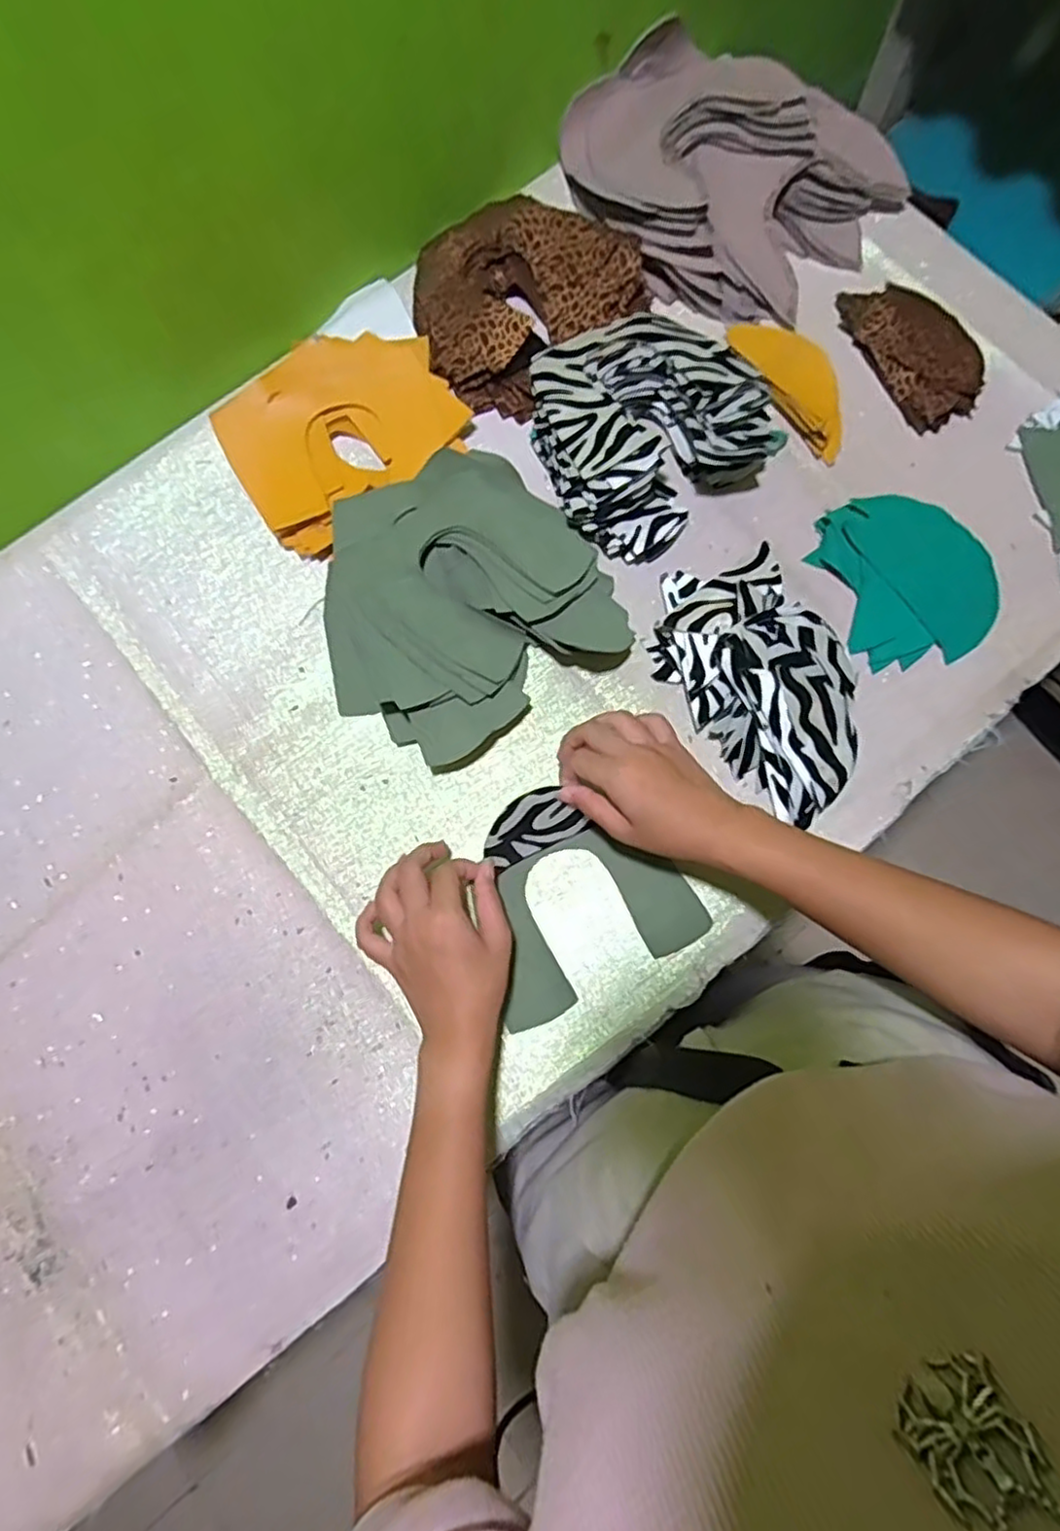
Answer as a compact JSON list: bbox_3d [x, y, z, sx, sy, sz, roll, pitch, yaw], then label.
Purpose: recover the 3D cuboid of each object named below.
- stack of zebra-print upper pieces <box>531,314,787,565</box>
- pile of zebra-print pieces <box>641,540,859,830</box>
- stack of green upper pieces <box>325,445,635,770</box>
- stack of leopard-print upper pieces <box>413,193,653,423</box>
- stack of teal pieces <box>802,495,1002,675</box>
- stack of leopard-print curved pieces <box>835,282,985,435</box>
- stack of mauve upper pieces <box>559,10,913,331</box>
[{"bbox_3d":[0.086,-0.271,0.550,0.178,0.063,0.175,-35,78,-6],"label":"stack of zebra-print upper pieces"},{"bbox_3d":[0.172,-0.065,0.508,0.113,0.052,0.202,-25,77,-4],"label":"pile of zebra-print pieces"},{"bbox_3d":[-0.056,-0.124,0.526,0.221,0.060,0.200,-35,78,-6],"label":"stack of green upper pieces"},{"bbox_3d":[-0.015,-0.403,0.593,0.170,0.035,0.191,40,81,10],"label":"stack of leopard-print upper pieces"},{"bbox_3d":[0.298,-0.150,0.538,0.118,0.021,0.139,-25,77,-4],"label":"stack of teal pieces"},{"bbox_3d":[0.325,-0.352,0.585,0.076,0.024,0.140,-29,78,-5],"label":"stack of leopard-print curved pieces"},{"bbox_3d":[0.157,-0.511,0.594,0.269,0.067,0.196,42,81,10],"label":"stack of mauve upper pieces"}]

